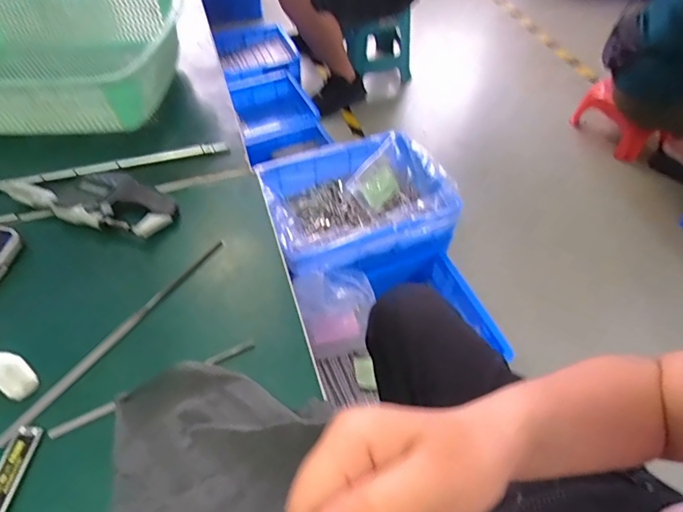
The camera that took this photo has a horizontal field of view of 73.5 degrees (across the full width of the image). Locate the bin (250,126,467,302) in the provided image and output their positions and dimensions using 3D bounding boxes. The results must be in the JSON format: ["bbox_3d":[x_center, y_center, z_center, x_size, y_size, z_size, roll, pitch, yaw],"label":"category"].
[{"bbox_3d":[0.030,-0.120,1.087,0.412,0.142,0.312,-13,53,-9],"label":"bin"}]

